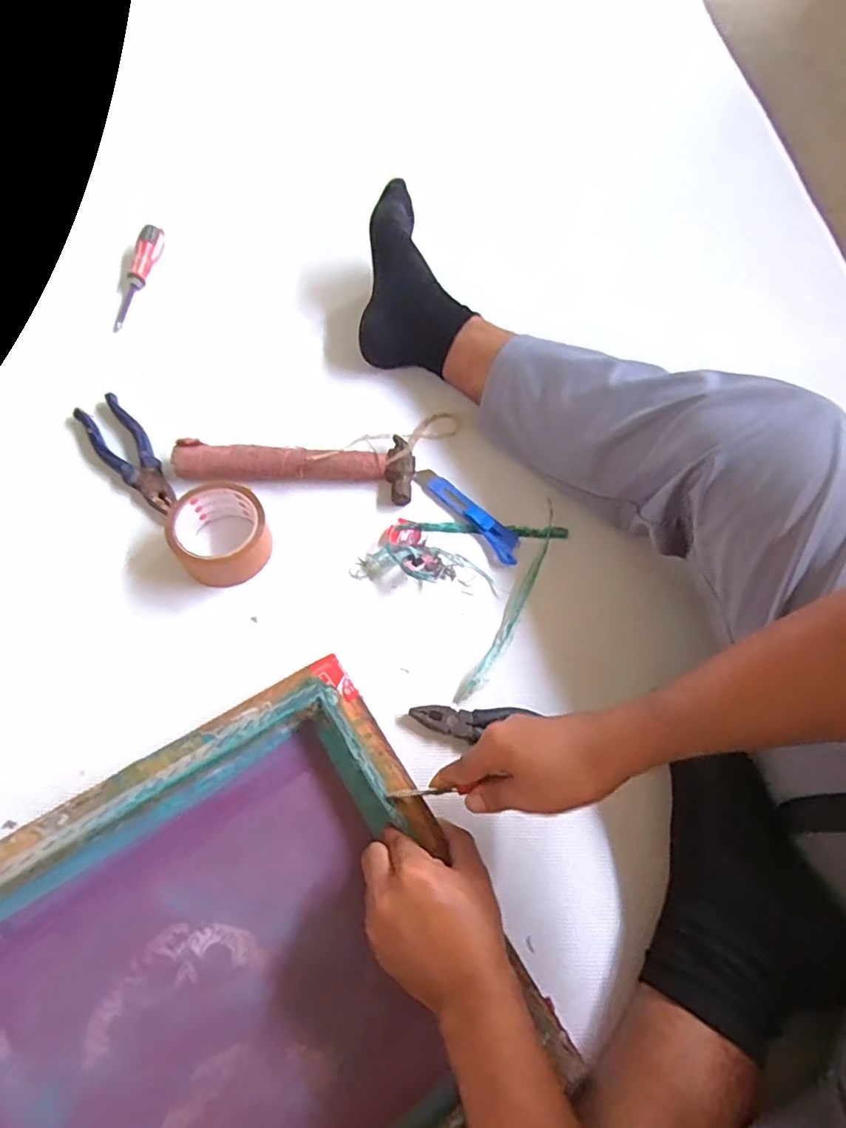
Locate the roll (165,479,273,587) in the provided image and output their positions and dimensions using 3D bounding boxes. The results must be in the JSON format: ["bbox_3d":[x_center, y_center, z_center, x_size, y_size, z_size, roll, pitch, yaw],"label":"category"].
[{"bbox_3d":[-0.205,-0.027,0.596,0.104,0.051,0.098,42,69,17],"label":"roll"}]

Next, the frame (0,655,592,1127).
[{"bbox_3d":[-0.175,0.321,0.406,0.452,0.064,0.351,-31,66,-17],"label":"frame"}]

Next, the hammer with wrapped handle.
[{"bbox_3d":[-0.139,-0.117,0.656,0.258,0.040,0.077,5,63,0],"label":"hammer with wrapped handle"}]

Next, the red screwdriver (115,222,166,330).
[{"bbox_3d":[-0.384,-0.385,0.784,0.026,0.021,0.177,10,74,4],"label":"red screwdriver"}]

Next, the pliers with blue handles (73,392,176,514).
[{"bbox_3d":[-0.325,-0.125,0.654,0.050,0.020,0.177,-38,71,-19],"label":"pliers with blue handles"}]

